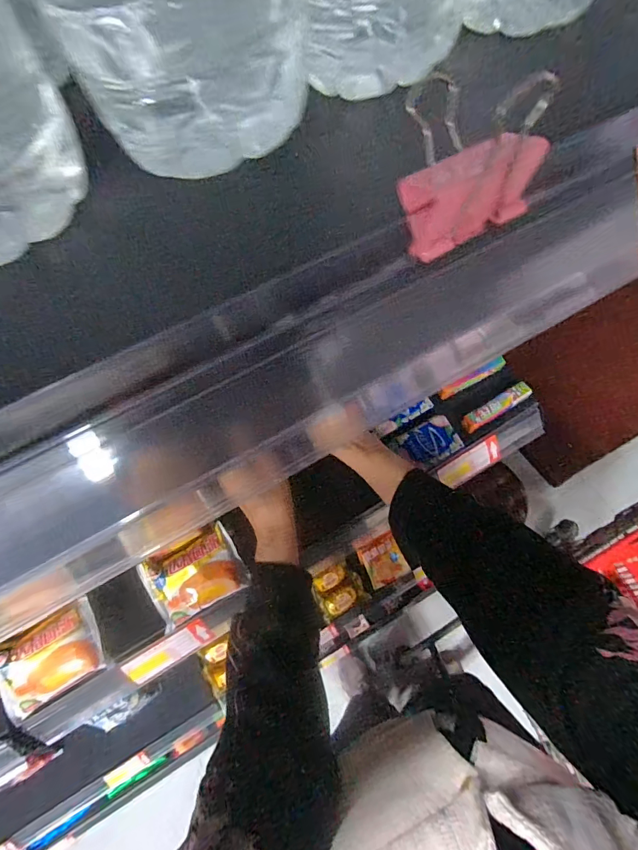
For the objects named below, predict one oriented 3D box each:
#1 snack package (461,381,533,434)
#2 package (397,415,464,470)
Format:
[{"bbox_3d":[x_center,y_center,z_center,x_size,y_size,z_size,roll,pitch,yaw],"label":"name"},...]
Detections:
[{"bbox_3d":[0.222,-0.023,0.499,0.096,0.013,0.022,-30,67,-10],"label":"snack package"},{"bbox_3d":[0.131,0.021,0.477,0.069,0.011,0.049,-28,67,-10],"label":"package"}]

